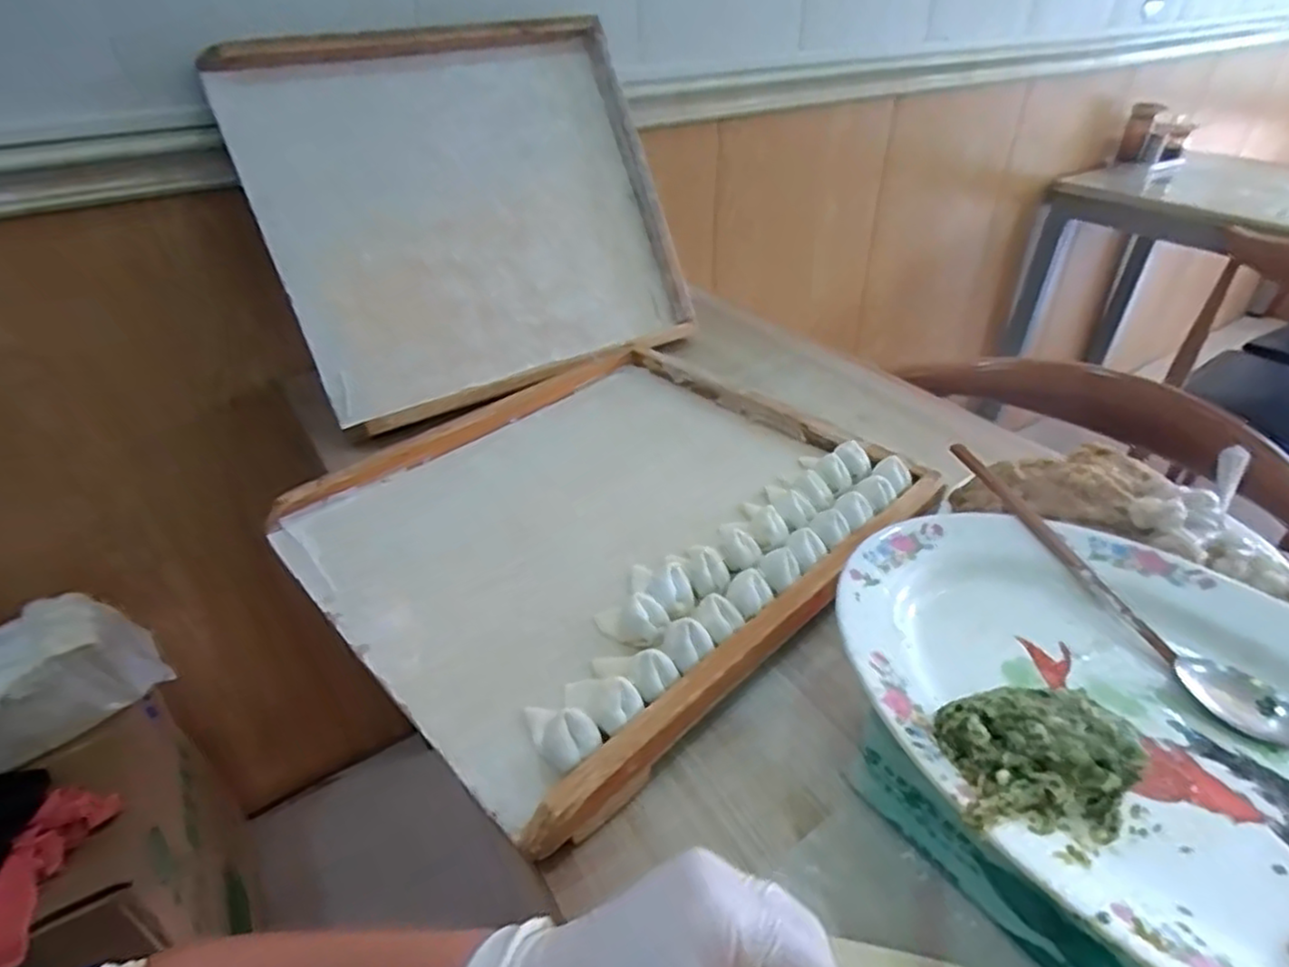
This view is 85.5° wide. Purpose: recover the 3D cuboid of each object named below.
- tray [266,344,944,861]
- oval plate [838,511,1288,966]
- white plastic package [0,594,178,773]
[{"bbox_3d":[-0.035,0.020,0.607,0.449,0.045,0.408,-31,45,-33],"label":"tray"},{"bbox_3d":[0.257,0.118,0.332,0.329,0.038,0.241,28,46,35],"label":"oval plate"},{"bbox_3d":[-0.682,0.221,0.769,0.238,0.114,0.108,-25,42,-28],"label":"white plastic package"}]

